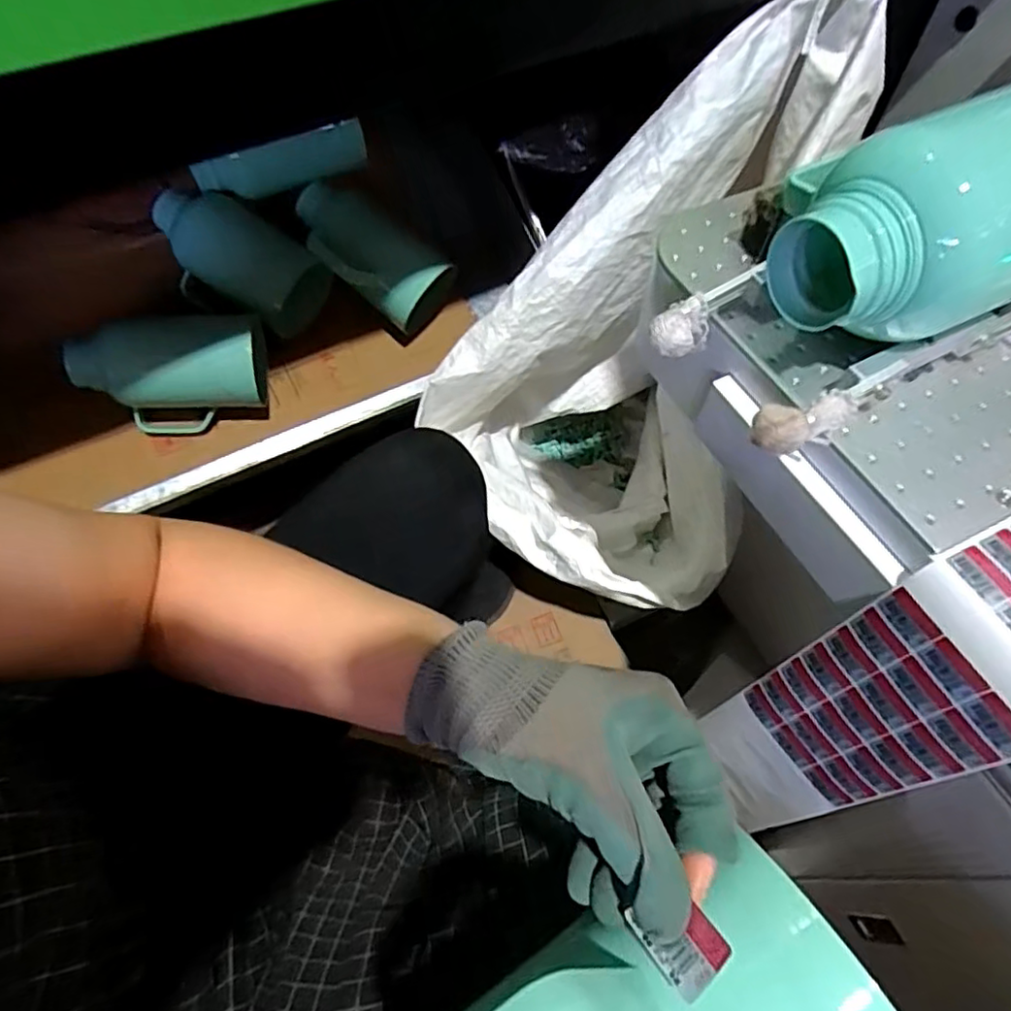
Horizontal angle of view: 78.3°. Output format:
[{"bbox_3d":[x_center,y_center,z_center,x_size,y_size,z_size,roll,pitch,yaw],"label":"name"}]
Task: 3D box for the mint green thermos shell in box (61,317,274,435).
[{"bbox_3d":[-0.477,-0.197,0.907,0.251,0.147,0.107,-7,59,-4],"label":"mint green thermos shell in box"}]

